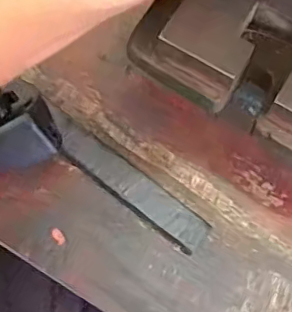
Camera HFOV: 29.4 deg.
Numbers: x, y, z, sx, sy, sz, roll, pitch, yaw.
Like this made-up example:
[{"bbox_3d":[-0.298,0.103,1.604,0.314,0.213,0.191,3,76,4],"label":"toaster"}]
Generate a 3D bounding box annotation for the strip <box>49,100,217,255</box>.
[{"bbox_3d":[-0.011,0.016,0.332,0.110,0.015,0.018,38,77,11],"label":"strip"}]

